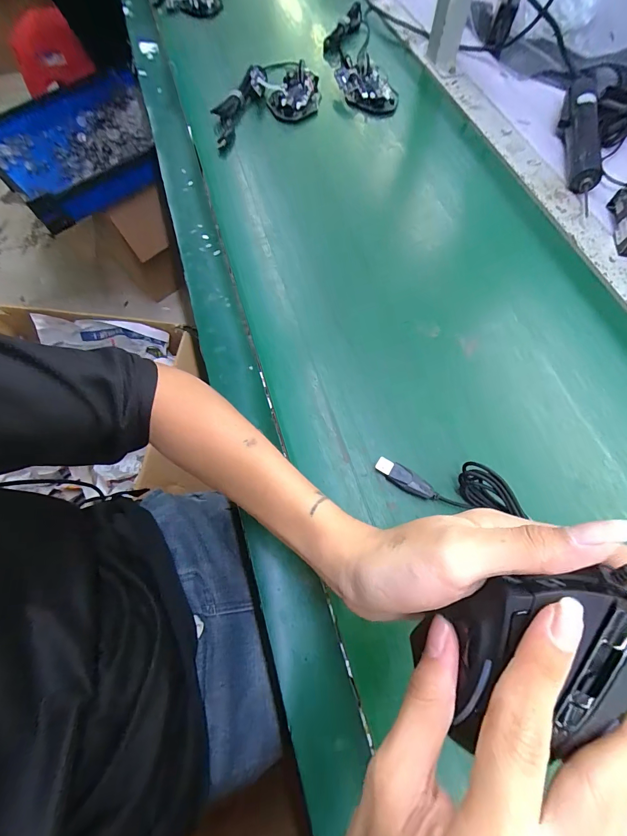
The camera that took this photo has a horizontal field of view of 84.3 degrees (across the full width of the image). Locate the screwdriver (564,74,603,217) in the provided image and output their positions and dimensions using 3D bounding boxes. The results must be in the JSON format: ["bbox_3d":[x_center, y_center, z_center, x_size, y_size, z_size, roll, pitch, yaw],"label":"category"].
[{"bbox_3d":[0.358,-0.374,0.462,0.030,0.045,0.227,10,68,5],"label":"screwdriver"}]

